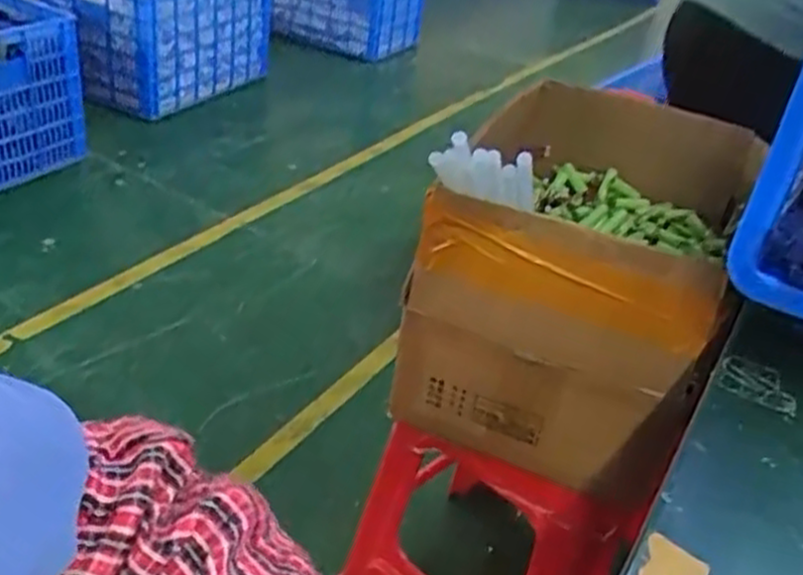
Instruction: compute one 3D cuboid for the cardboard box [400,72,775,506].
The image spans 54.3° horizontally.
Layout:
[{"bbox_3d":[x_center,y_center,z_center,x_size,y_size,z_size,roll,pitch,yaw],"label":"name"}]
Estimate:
[{"bbox_3d":[0.207,-0.022,0.887,0.274,0.306,0.414,19,34,18],"label":"cardboard box"}]

